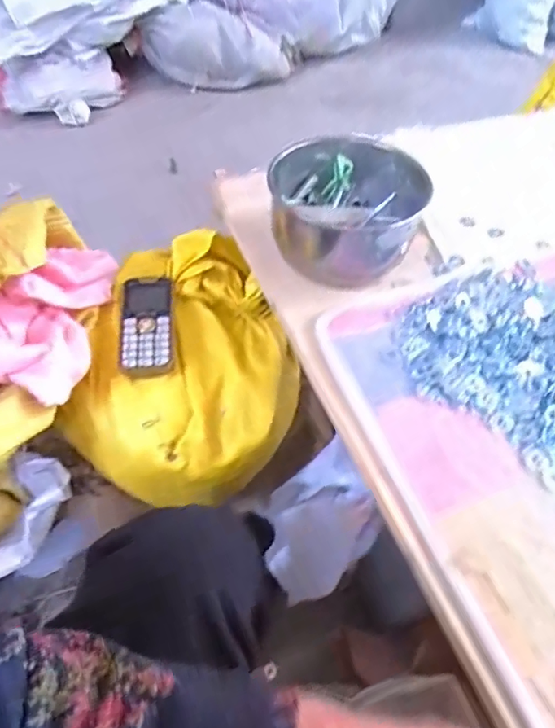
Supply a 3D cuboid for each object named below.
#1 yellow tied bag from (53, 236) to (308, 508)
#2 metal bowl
[{"bbox_3d":[-0.097,0.004,0.593,0.240,0.161,0.298,8,53,4],"label":"yellow tied bag"},{"bbox_3d":[0.073,-0.170,0.552,0.157,0.093,0.153,1,53,-1],"label":"metal bowl"}]

